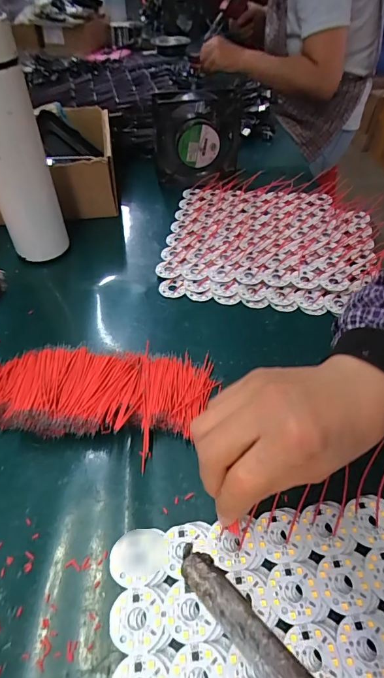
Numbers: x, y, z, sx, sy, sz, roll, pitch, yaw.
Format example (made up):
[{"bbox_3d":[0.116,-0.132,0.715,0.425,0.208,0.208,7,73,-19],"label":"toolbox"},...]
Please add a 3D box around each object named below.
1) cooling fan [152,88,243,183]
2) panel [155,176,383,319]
[{"bbox_3d":[0.010,-0.292,0.556,0.125,0.125,0.034,-8,48,-6],"label":"cooling fan"},{"bbox_3d":[0.098,-0.126,0.482,0.250,0.016,0.238,7,48,7],"label":"panel"}]

